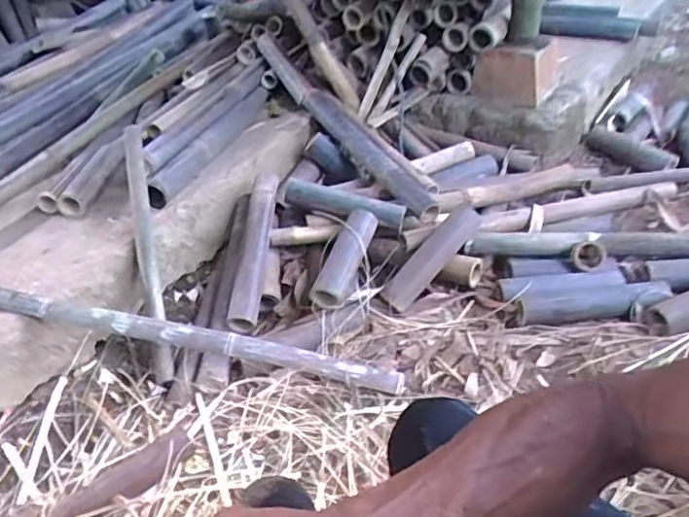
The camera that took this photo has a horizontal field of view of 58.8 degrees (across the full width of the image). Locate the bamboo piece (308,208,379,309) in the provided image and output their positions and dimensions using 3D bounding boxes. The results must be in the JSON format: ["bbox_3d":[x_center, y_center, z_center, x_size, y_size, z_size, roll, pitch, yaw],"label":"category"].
[{"bbox_3d":[0.004,-0.010,1.614,0.080,0.070,0.315,11,57,25],"label":"bamboo piece"}]

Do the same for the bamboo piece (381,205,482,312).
[{"bbox_3d":[0.236,-0.012,1.653,0.365,0.063,0.080,-46,46,-14],"label":"bamboo piece"}]

